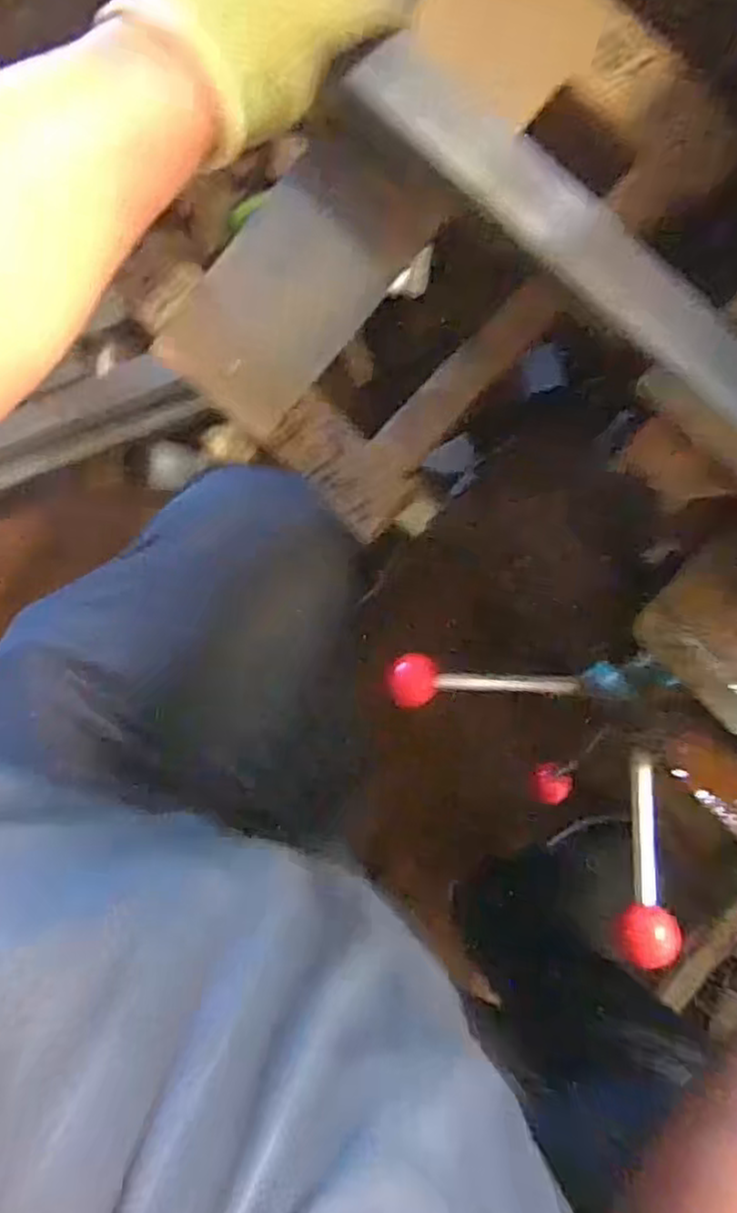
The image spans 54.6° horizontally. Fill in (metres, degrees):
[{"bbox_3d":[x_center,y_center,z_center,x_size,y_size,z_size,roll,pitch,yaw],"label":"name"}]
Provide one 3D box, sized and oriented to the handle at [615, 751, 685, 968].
[{"bbox_3d":[0.168,0.150,0.433,0.029,0.028,0.124,4,65,9],"label":"handle"}]

